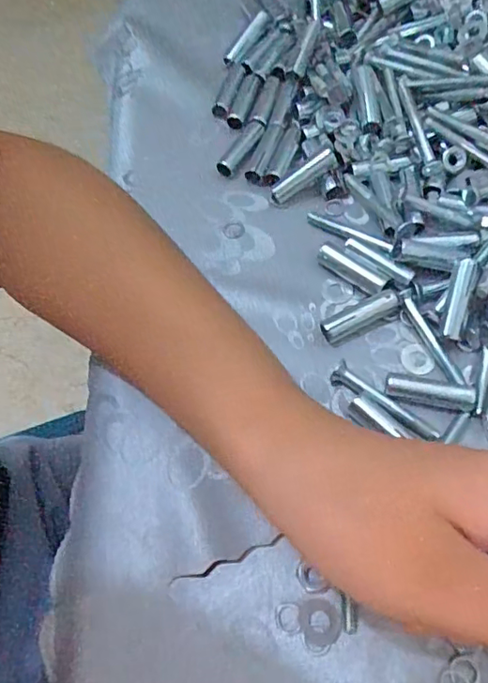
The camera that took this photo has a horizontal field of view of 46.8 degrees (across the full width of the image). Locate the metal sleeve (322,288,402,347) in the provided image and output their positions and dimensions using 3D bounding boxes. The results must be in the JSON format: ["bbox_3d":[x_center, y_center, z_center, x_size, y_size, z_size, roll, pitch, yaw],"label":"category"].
[{"bbox_3d":[0.058,-0.012,0.279,0.040,0.011,0.013,-24,64,-8],"label":"metal sleeve"}]

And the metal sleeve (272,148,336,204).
[{"bbox_3d":[0.033,-0.092,0.316,0.040,0.010,0.009,-32,62,17],"label":"metal sleeve"}]

